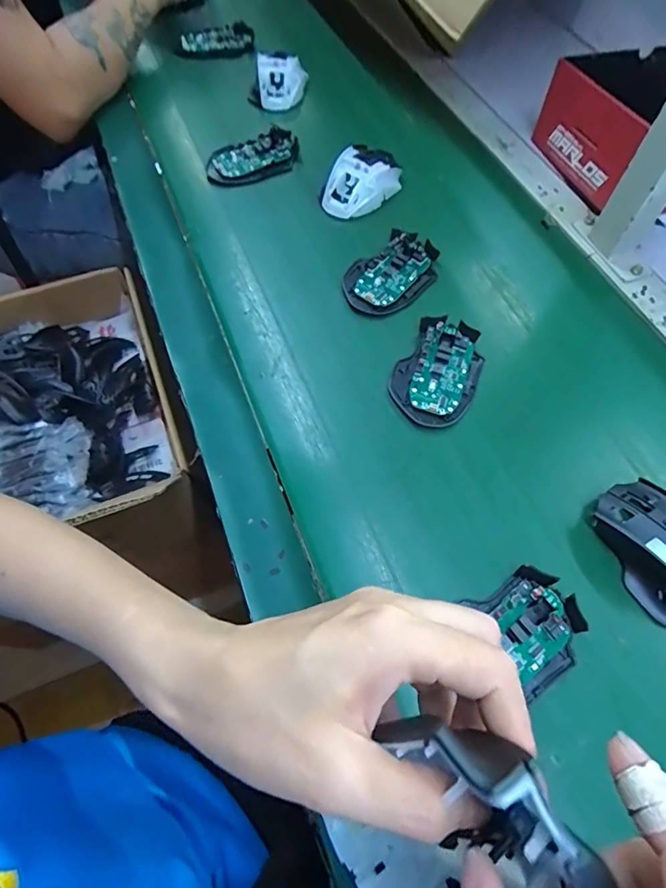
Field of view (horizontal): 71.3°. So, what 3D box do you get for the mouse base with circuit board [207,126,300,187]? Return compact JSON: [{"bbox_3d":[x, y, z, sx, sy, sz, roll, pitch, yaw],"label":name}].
[{"bbox_3d":[-0.094,-0.343,0.557,0.114,0.020,0.065,-24,66,-14],"label":"mouse base with circuit board"}]

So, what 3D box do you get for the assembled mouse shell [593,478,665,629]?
[{"bbox_3d":[0.246,0.080,0.339,0.061,0.035,0.112,-19,65,-12],"label":"assembled mouse shell"}]

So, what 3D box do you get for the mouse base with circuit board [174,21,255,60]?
[{"bbox_3d":[-0.169,-0.581,0.679,0.121,0.031,0.065,-25,66,-14],"label":"mouse base with circuit board"}]

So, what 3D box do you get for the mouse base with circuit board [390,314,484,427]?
[{"bbox_3d":[0.098,-0.068,0.423,0.071,0.017,0.112,27,64,12],"label":"mouse base with circuit board"}]

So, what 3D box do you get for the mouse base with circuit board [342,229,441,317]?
[{"bbox_3d":[0.061,-0.178,0.476,0.071,0.018,0.112,42,68,18],"label":"mouse base with circuit board"}]

